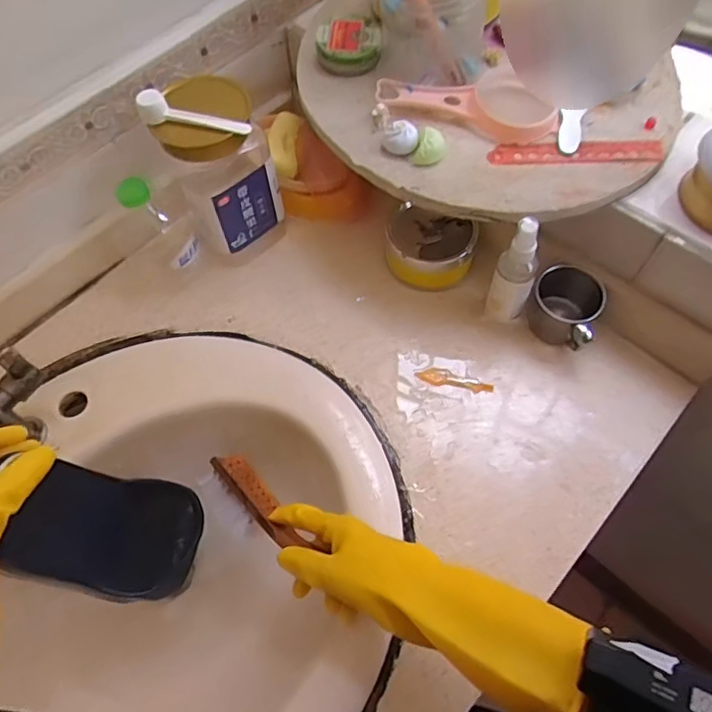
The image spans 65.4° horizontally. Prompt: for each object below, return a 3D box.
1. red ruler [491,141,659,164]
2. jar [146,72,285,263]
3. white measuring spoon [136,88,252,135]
[{"bbox_3d":[0.206,-0.192,0.521,0.157,0.008,0.025,1,63,3],"label":"red ruler"},{"bbox_3d":[-0.141,-0.193,0.598,0.096,0.173,0.095,-1,63,2],"label":"jar"},{"bbox_3d":[-0.151,-0.228,0.520,0.104,0.027,0.024,5,63,5],"label":"white measuring spoon"}]

